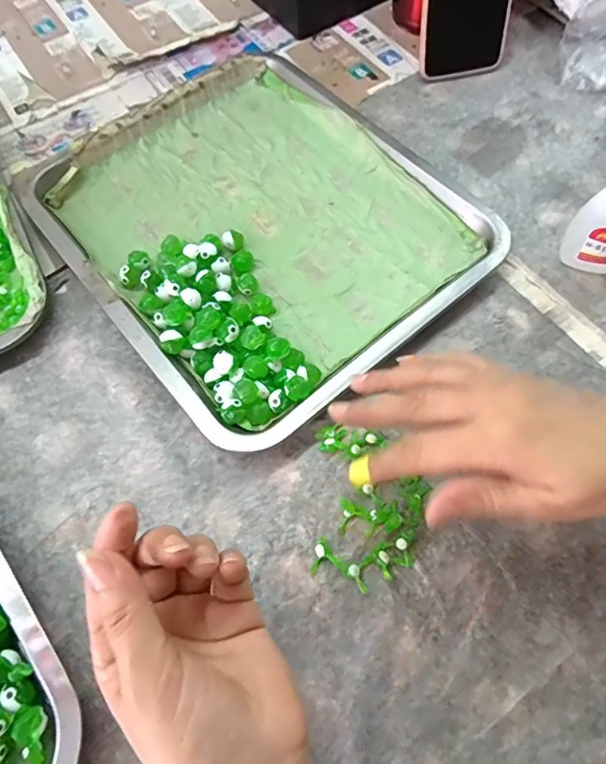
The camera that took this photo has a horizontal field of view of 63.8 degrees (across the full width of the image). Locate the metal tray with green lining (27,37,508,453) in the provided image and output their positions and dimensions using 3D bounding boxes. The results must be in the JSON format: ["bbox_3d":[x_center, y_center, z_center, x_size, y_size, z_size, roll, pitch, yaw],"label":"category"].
[{"bbox_3d":[-0.037,-0.124,0.373,0.259,0.024,0.299,-38,70,-14],"label":"metal tray with green lining"}]

